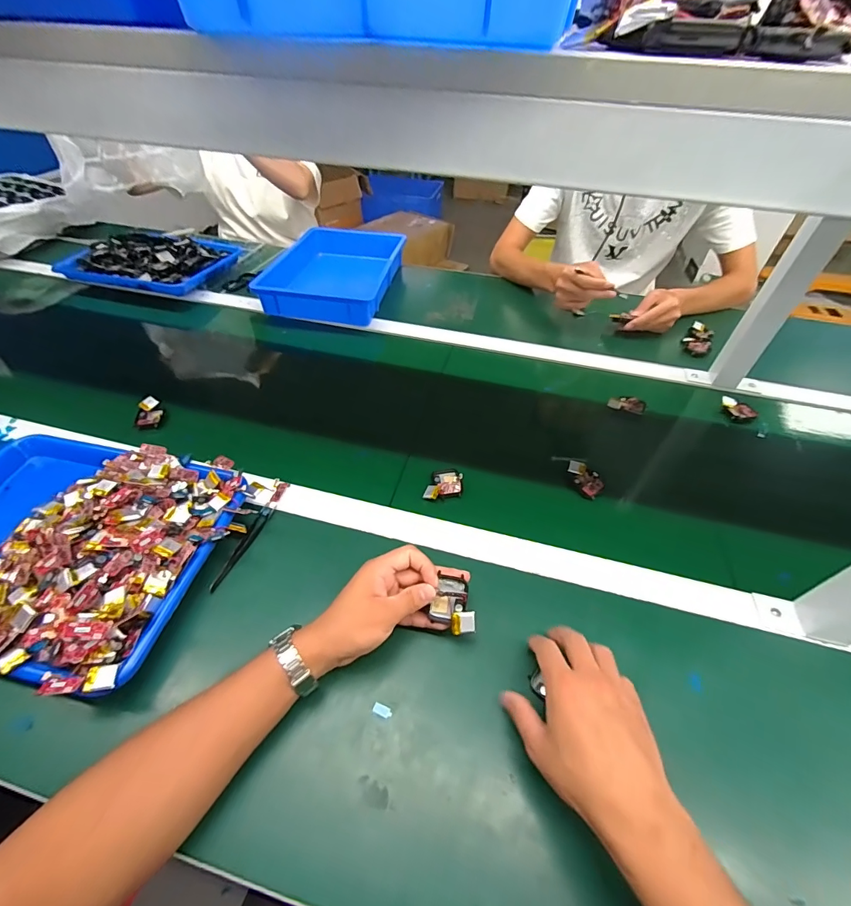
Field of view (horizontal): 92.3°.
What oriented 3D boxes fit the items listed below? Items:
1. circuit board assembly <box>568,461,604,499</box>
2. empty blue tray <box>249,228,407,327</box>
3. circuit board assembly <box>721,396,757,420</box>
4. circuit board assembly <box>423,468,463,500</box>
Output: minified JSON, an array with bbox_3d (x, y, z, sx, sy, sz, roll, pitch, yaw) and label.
[{"bbox_3d":[0.218,0.034,0.554,0.033,0.008,0.055,-34,63,-8],"label":"circuit board assembly"},{"bbox_3d":[-0.194,-0.422,0.934,0.249,0.063,0.384,9,48,6],"label":"empty blue tray"},{"bbox_3d":[0.507,-0.072,0.662,0.033,0.018,0.051,-22,52,-20],"label":"circuit board assembly"},{"bbox_3d":[0.021,0.039,0.541,0.055,0.014,0.046,-13,45,-12],"label":"circuit board assembly"}]

